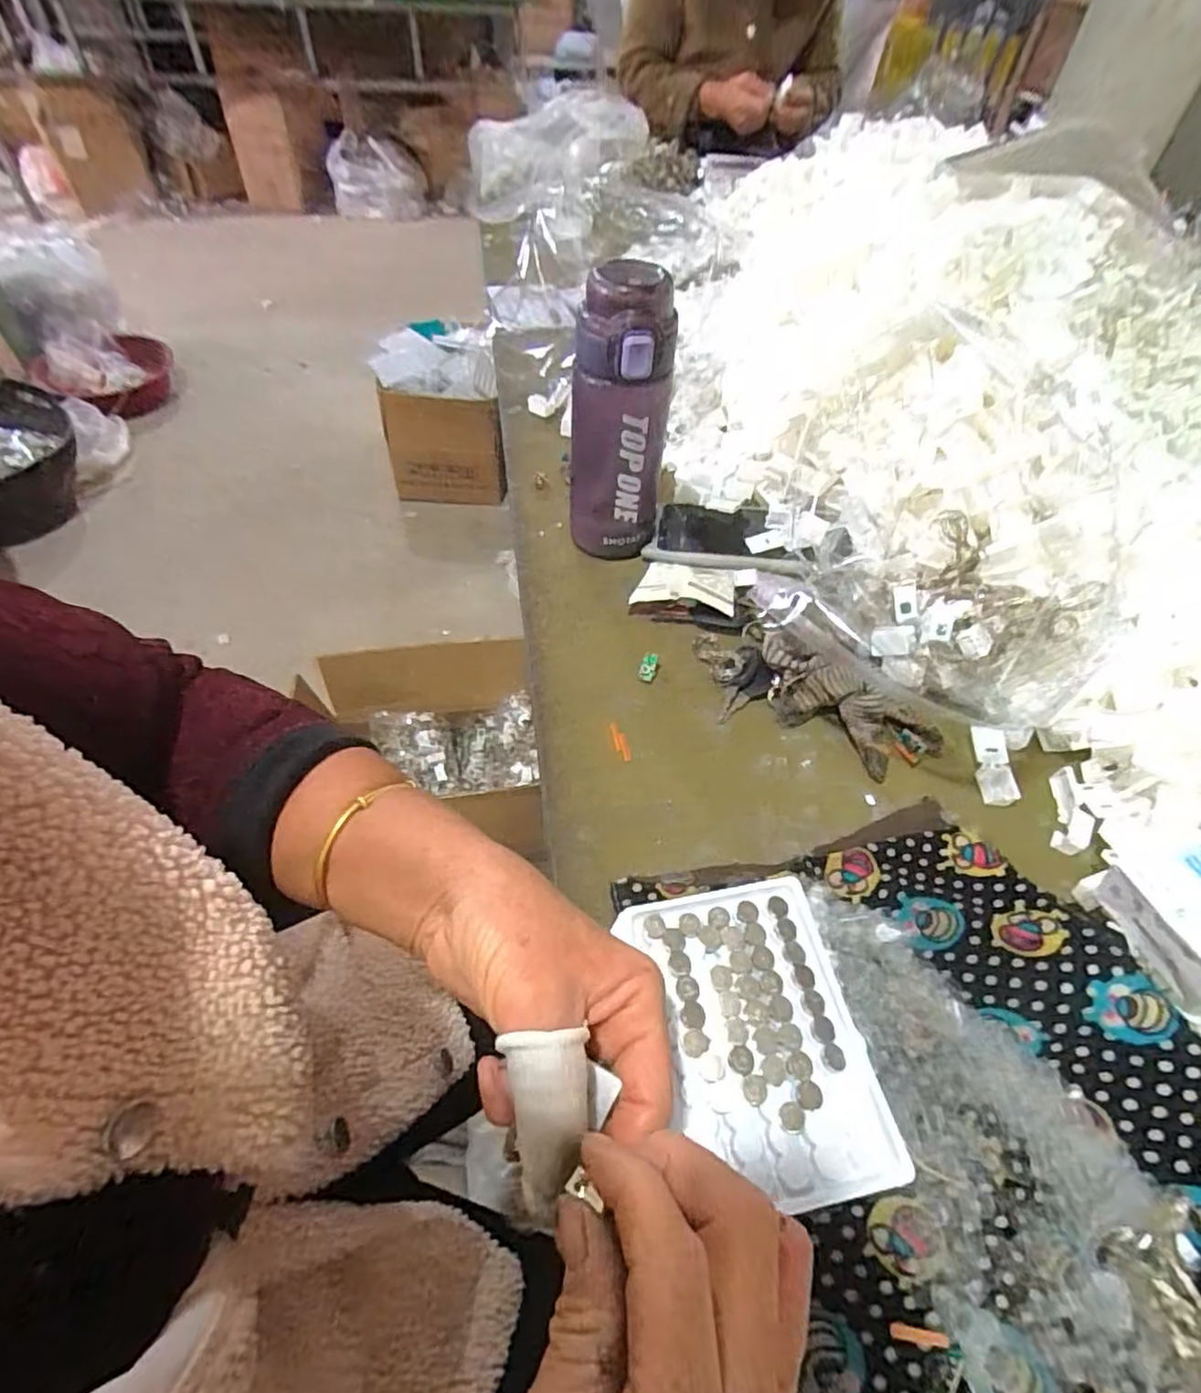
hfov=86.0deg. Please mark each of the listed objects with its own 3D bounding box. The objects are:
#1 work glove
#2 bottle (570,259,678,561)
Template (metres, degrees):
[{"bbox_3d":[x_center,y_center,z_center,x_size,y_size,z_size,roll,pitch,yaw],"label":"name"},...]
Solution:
[{"bbox_3d":[0.145,0.000,0.448,0.173,0.035,0.072,23,54,14],"label":"work glove"},{"bbox_3d":[0.013,-0.196,0.478,0.072,0.202,0.065,4,51,0],"label":"bottle"}]

